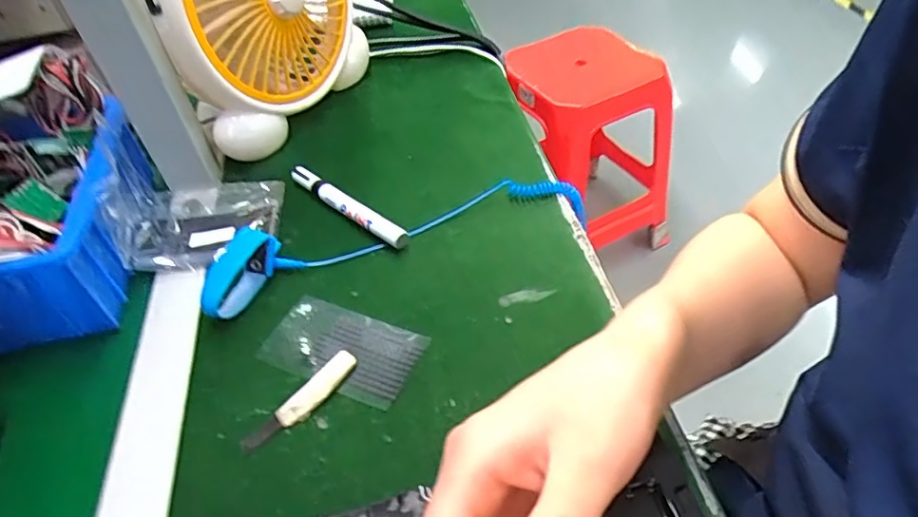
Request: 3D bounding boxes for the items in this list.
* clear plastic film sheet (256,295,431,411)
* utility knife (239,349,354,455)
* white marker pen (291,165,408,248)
[{"bbox_3d":[-0.081,0.060,0.395,0.106,0.007,0.059,16,50,21],"label":"clear plastic film sheet"},{"bbox_3d":[-0.099,0.090,0.363,0.018,0.011,0.084,31,57,32],"label":"utility knife"},{"bbox_3d":[-0.096,-0.046,0.491,0.142,0.015,0.015,33,56,32],"label":"white marker pen"}]

